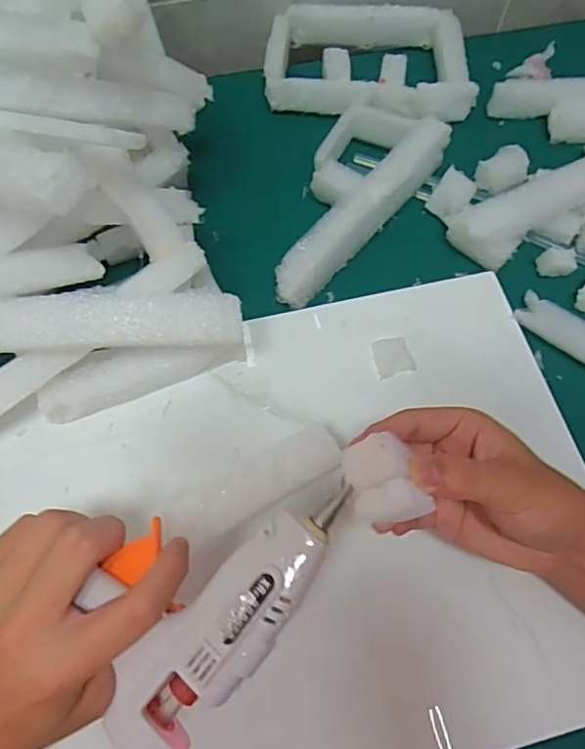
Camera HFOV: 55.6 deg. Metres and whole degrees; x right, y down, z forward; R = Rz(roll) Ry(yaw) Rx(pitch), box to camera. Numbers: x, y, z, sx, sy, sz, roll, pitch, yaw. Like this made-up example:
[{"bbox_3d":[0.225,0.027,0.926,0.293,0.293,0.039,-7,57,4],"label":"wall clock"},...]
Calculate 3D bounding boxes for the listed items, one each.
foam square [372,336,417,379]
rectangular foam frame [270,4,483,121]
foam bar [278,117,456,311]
[{"bbox_3d":[0.074,-0.013,0.410,0.027,0.004,0.029,-14,67,-8],"label":"foam square"},{"bbox_3d":[0.069,-0.287,0.513,0.182,0.033,0.116,2,66,-1],"label":"rectangular foam frame"},{"bbox_3d":[0.056,-0.128,0.429,0.029,0.034,0.190,39,71,14],"label":"foam bar"}]

